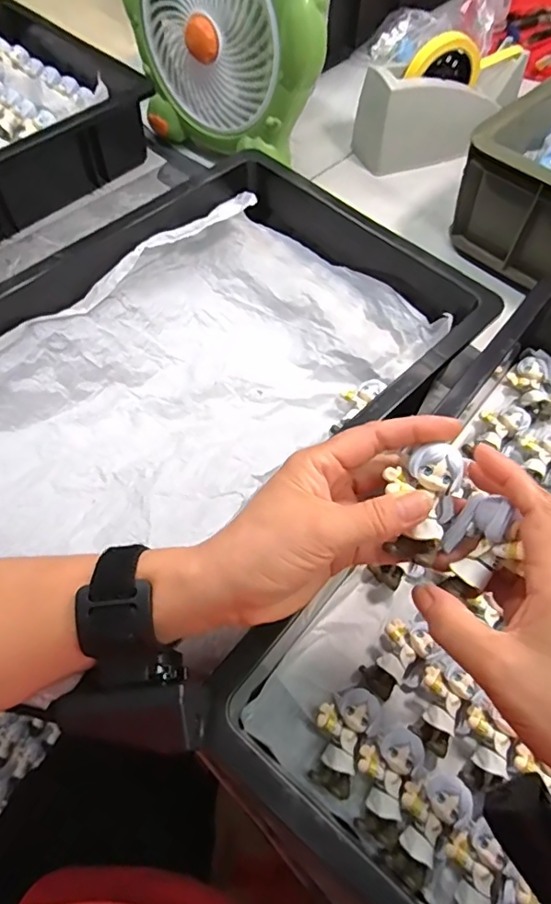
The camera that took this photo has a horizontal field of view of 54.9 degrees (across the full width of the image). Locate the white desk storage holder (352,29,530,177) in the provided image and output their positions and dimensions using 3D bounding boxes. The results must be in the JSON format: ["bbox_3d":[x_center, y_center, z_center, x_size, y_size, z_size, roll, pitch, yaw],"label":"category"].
[{"bbox_3d":[0.200,-0.420,0.627,0.193,0.099,0.076,-17,64,-10],"label":"white desk storage holder"}]

